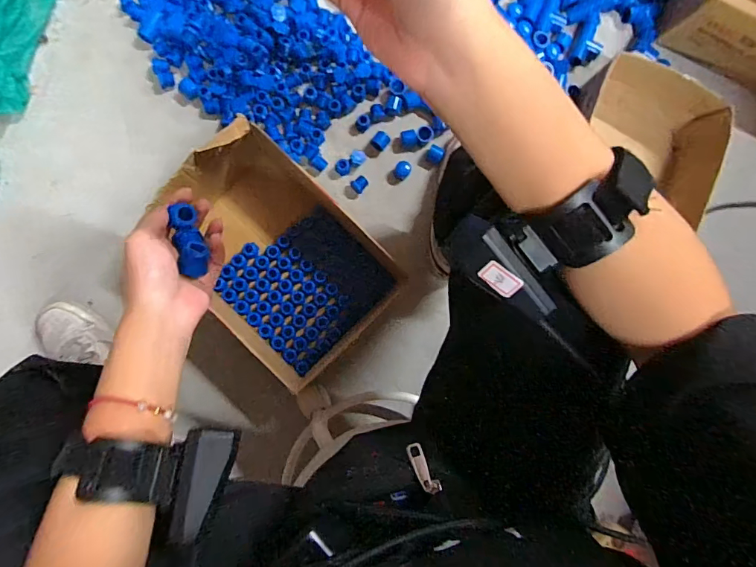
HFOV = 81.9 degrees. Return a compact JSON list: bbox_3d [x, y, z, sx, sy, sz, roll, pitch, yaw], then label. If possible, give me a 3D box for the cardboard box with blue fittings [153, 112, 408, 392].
[{"bbox_3d":[-0.151,-0.034,0.647,0.338,0.156,0.238,41,85,-3],"label":"cardboard box with blue fittings"}]

